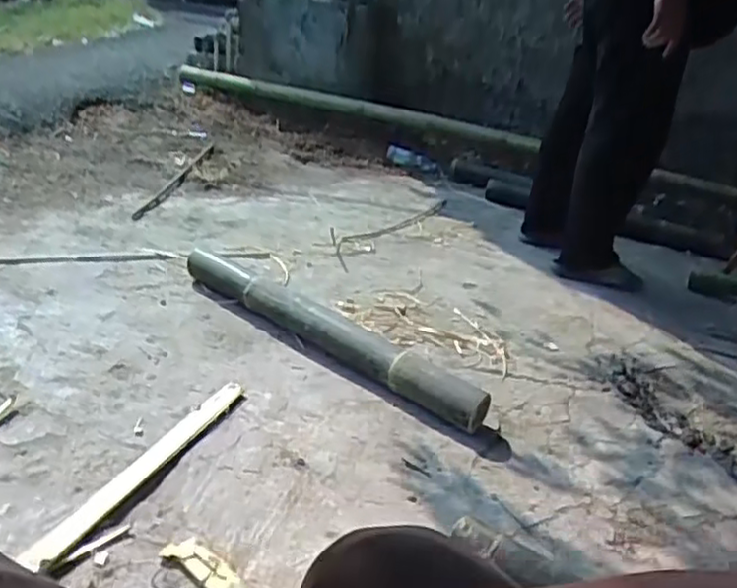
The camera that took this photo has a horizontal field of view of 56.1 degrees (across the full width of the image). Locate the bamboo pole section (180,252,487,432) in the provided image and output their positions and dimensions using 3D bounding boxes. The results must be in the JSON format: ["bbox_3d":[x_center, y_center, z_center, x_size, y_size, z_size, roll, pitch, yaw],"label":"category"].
[{"bbox_3d":[-0.125,0.064,1.582,0.088,0.110,0.913,-15,30,-42],"label":"bamboo pole section"}]

